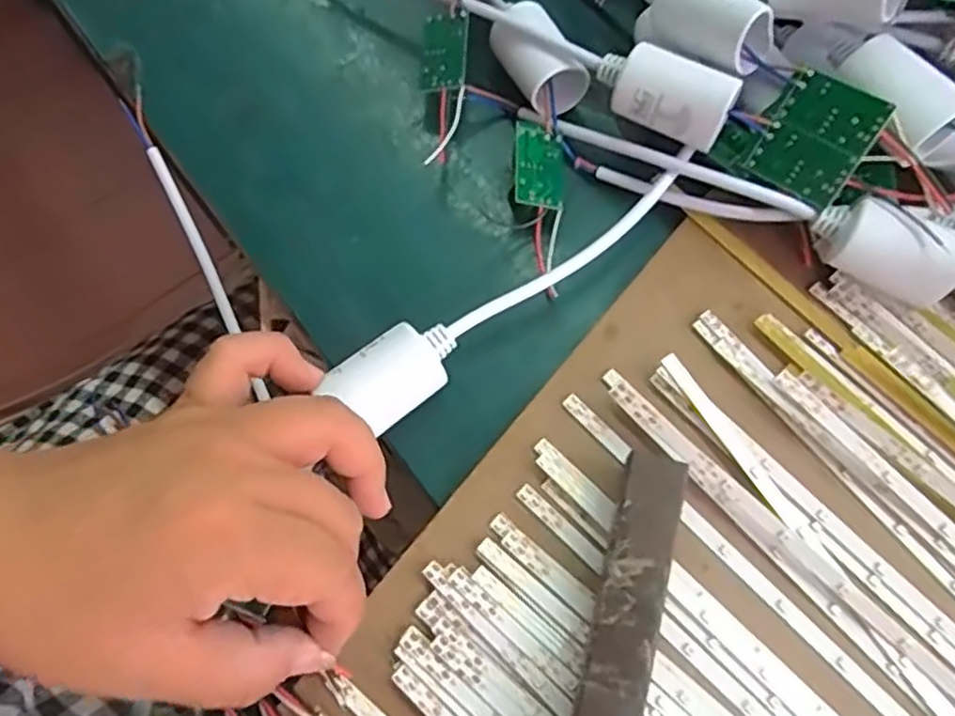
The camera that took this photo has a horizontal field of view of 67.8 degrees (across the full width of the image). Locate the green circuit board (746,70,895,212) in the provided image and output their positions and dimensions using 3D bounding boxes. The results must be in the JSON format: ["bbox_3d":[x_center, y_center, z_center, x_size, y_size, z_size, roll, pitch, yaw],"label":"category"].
[{"bbox_3d":[0.127,-0.082,0.266,0.034,0.006,0.041,39,116,23],"label":"green circuit board"}]

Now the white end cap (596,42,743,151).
[{"bbox_3d":[0.071,-0.103,0.274,0.052,0.022,0.022,28,73,10],"label":"white end cap"}]

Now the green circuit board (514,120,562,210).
[{"bbox_3d":[0.026,-0.081,0.297,0.021,0.004,0.039,9,71,-18],"label":"green circuit board"}]

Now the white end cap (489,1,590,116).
[{"bbox_3d":[0.024,-0.130,0.310,0.027,0.030,0.045,-32,73,-10],"label":"white end cap"}]

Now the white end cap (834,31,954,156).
[{"bbox_3d":[0.154,-0.096,0.261,0.027,0.023,0.044,-36,74,-12],"label":"white end cap"}]

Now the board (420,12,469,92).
[{"bbox_3d":[-0.015,-0.133,0.308,0.021,0.004,0.035,-1,80,22],"label":"board"}]

